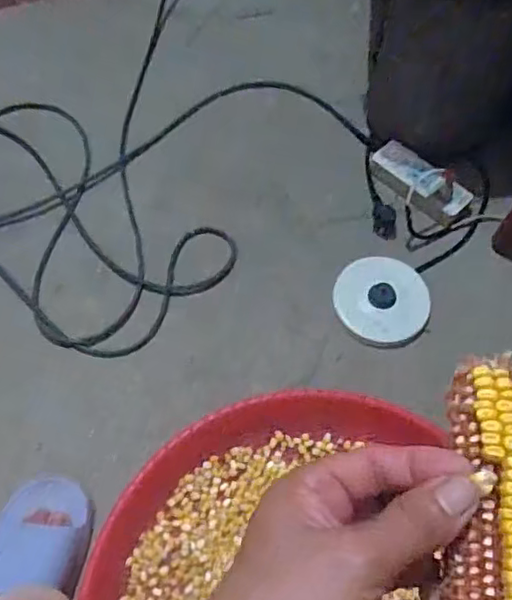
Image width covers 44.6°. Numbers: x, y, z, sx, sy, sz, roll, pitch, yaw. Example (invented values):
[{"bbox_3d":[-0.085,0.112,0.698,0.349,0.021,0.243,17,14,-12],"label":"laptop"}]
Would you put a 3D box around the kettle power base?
[{"bbox_3d":[0.163,-0.001,0.804,0.119,0.022,0.127,0,64,0],"label":"kettle power base"}]

